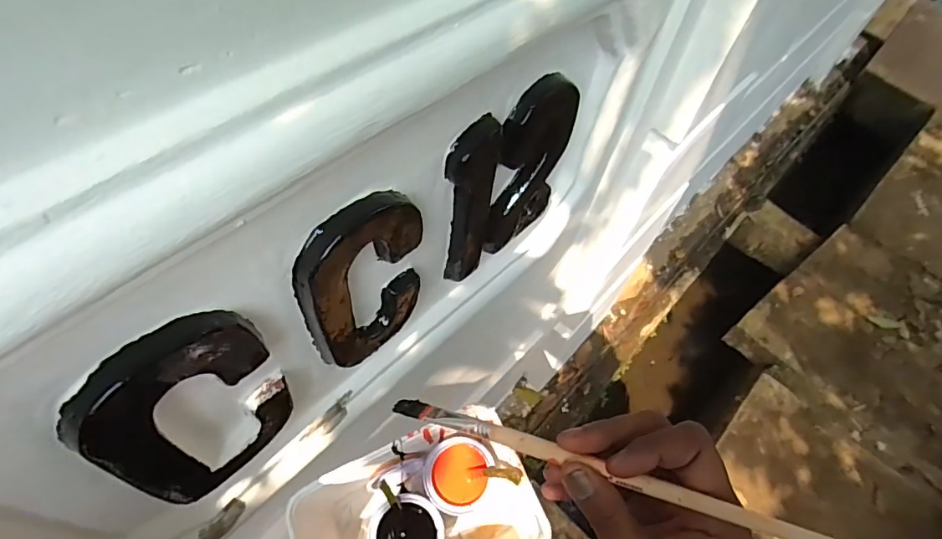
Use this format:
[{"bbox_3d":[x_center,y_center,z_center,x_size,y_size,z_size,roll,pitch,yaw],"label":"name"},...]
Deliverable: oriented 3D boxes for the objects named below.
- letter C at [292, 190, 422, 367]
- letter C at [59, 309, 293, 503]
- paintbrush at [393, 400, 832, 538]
[{"bbox_3d":[-0.084,0.014,0.415,0.108,0.177,0.028,-37,67,-28],"label":"letter C"},{"bbox_3d":[-0.182,0.097,0.342,0.017,0.173,0.110,35,58,16],"label":"letter C"},{"bbox_3d":[0.093,0.113,0.264,0.315,0.016,0.011,11,52,26],"label":"paintbrush"}]

